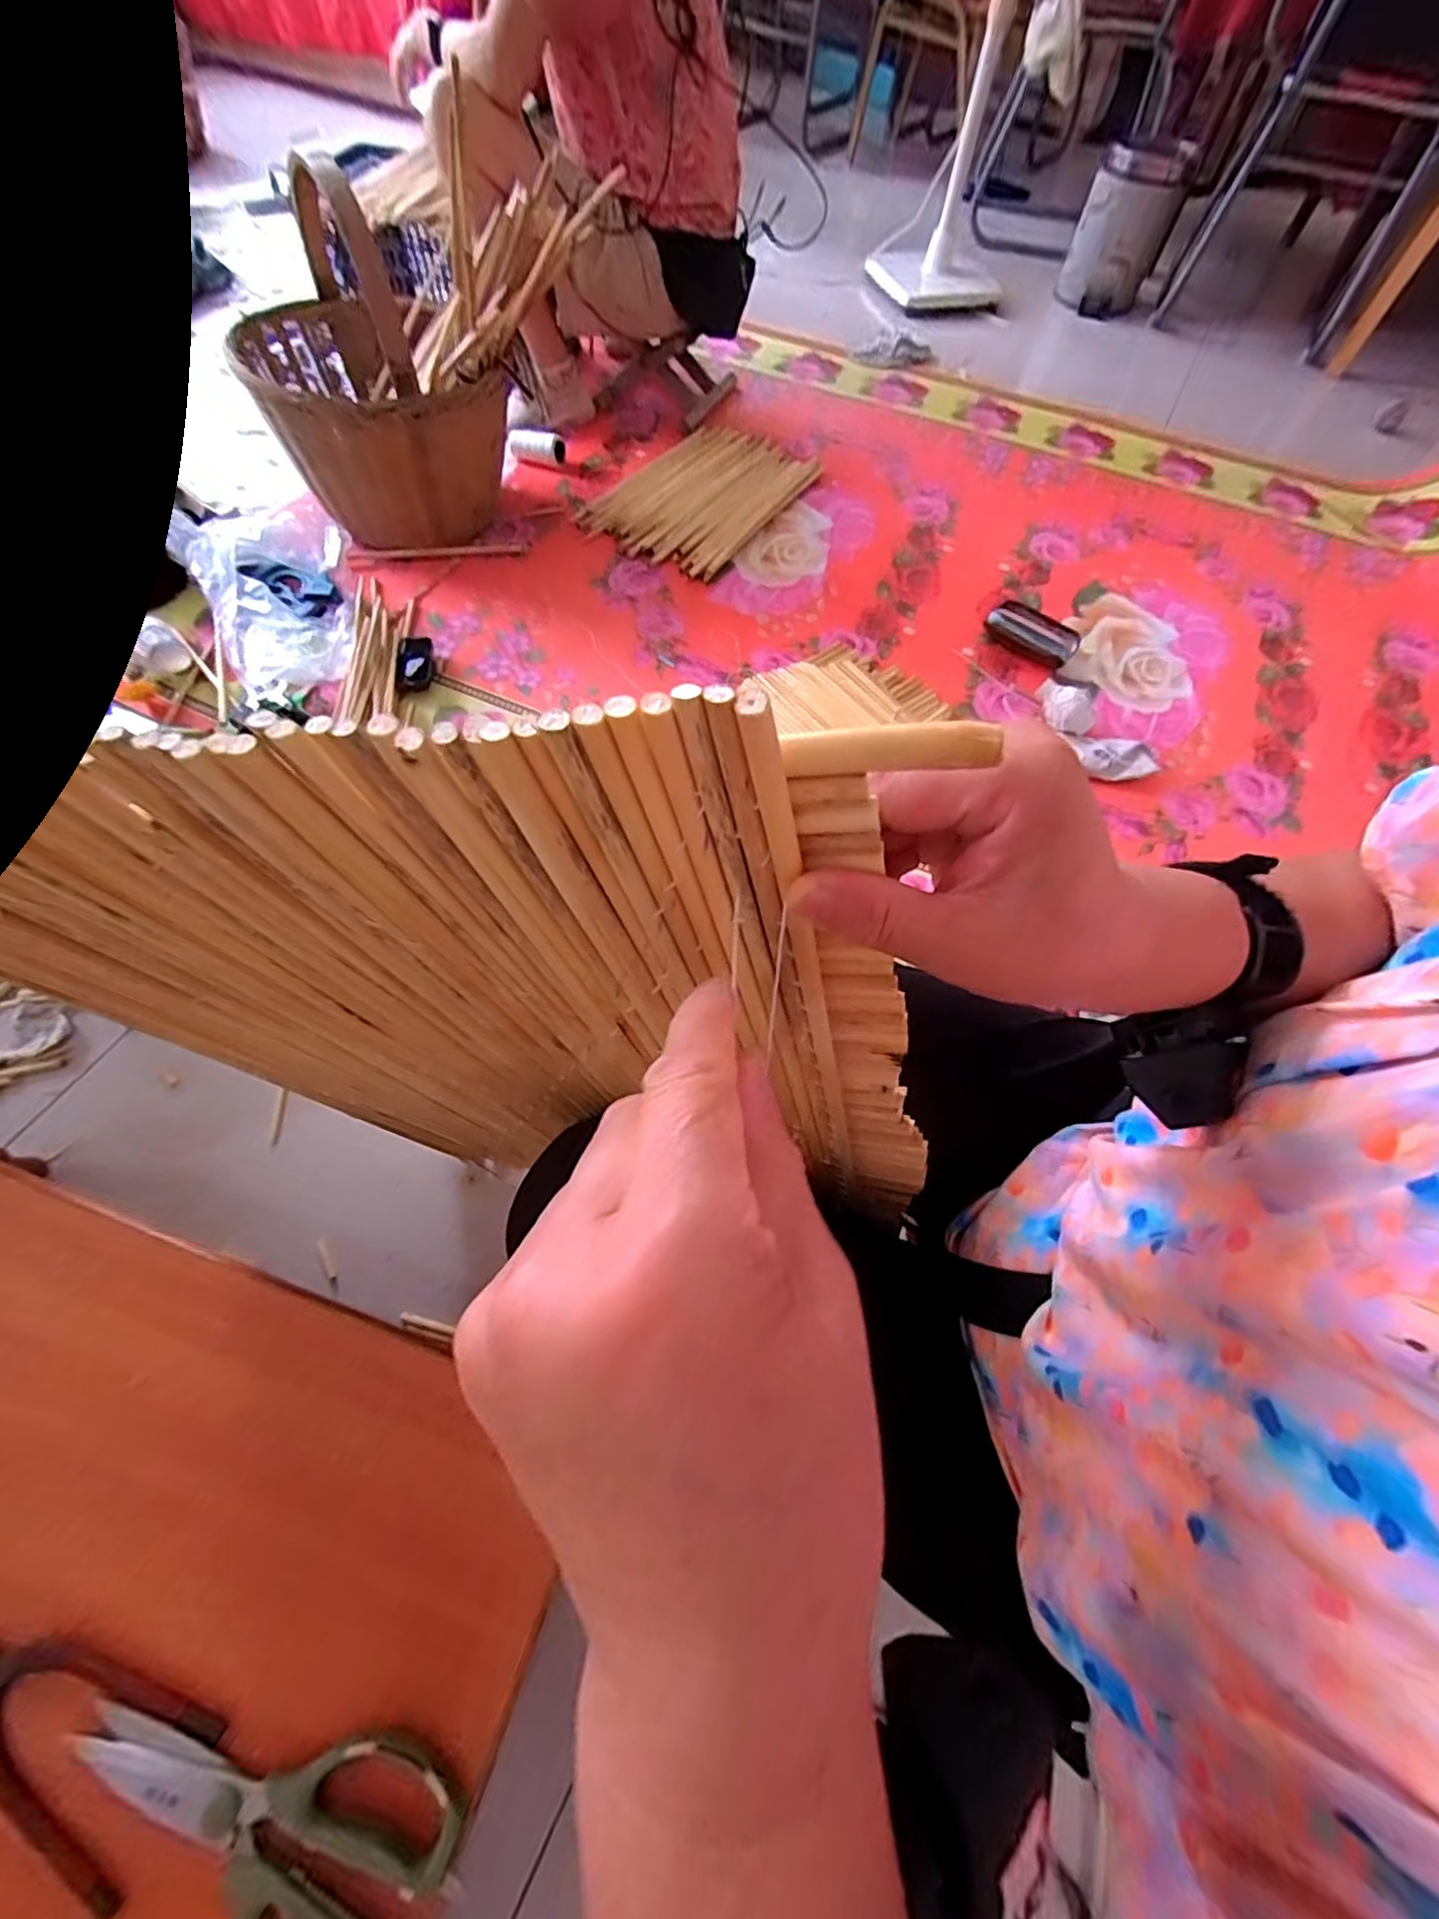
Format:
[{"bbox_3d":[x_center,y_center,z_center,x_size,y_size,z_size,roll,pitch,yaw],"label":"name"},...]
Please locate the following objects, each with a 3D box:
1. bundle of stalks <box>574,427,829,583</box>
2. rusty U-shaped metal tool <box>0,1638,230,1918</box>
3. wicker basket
[{"bbox_3d":[-0.039,-0.924,1.248,0.318,0.029,0.438,31,65,13],"label":"bundle of stalks"},{"bbox_3d":[-0.348,0.403,0.333,0.150,0.018,0.072,25,60,10],"label":"rusty U-shaped metal tool"},{"bbox_3d":[-0.569,-0.949,1.050,0.359,0.374,0.387,-23,66,-15],"label":"wicker basket"}]

